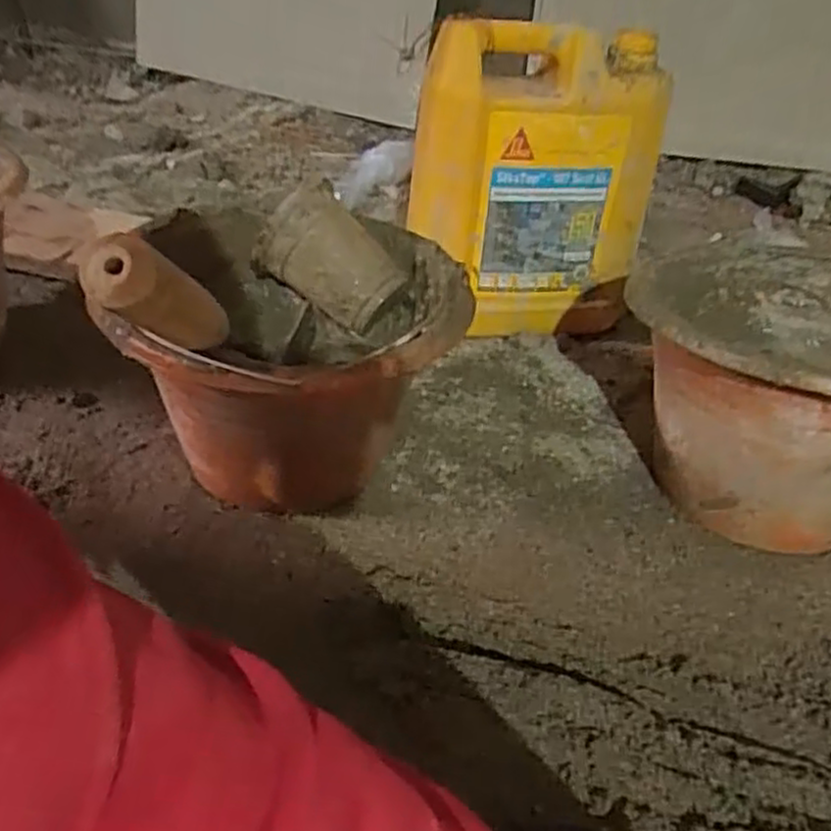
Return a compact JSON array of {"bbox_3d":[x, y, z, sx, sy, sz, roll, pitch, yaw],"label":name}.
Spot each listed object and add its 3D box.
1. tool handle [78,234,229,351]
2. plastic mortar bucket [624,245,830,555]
[{"bbox_3d":[-0.122,-0.055,0.369,0.033,0.094,0.035,16,82,15],"label":"tool handle"},{"bbox_3d":[0.279,-0.013,0.559,0.232,0.178,0.230,2,37,-2],"label":"plastic mortar bucket"}]

